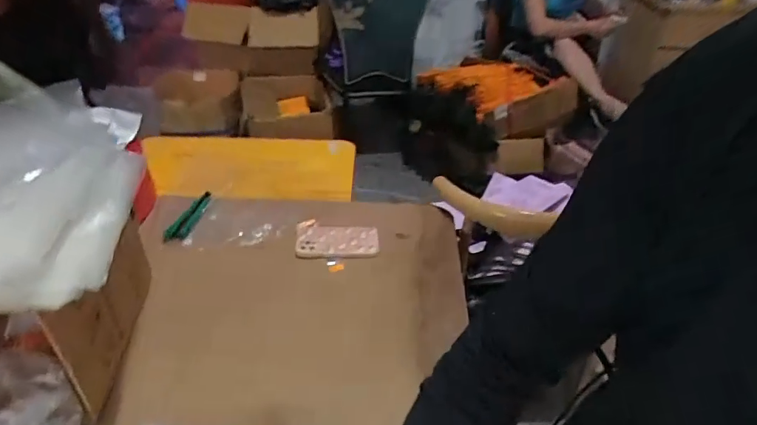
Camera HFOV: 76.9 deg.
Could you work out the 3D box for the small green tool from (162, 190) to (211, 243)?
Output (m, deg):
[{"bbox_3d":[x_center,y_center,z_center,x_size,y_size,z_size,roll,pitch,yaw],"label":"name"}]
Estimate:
[{"bbox_3d":[-0.394,0.003,1.001,0.043,0.018,0.168,6,37,5],"label":"small green tool"}]

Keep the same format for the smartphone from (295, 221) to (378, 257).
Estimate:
[{"bbox_3d":[-0.082,0.051,0.951,0.163,0.017,0.094,-1,45,-3],"label":"smartphone"}]

